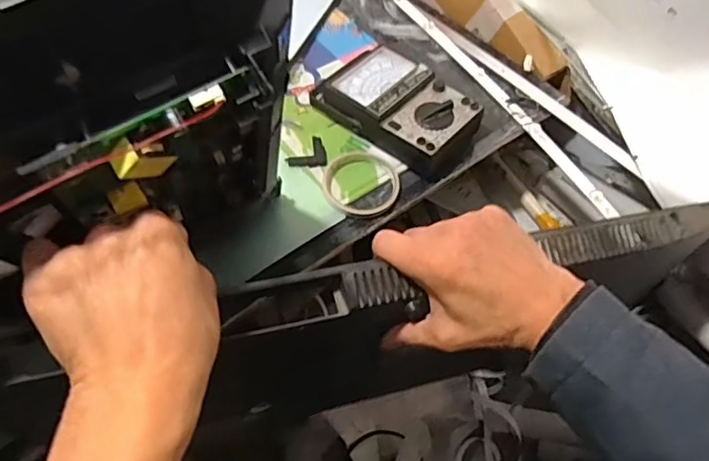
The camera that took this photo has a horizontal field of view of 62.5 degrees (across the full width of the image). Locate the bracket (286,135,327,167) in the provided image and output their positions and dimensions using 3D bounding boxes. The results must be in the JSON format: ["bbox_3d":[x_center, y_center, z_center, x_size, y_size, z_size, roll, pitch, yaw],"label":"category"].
[{"bbox_3d":[-0.056,-0.096,0.698,0.047,0.004,0.049,0,54,1],"label":"bracket"}]

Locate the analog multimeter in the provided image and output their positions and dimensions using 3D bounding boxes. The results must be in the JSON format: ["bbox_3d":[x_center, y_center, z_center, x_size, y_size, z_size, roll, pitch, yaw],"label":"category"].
[{"bbox_3d":[0.053,-0.153,0.710,0.191,0.049,0.113,34,61,22],"label":"analog multimeter"}]

